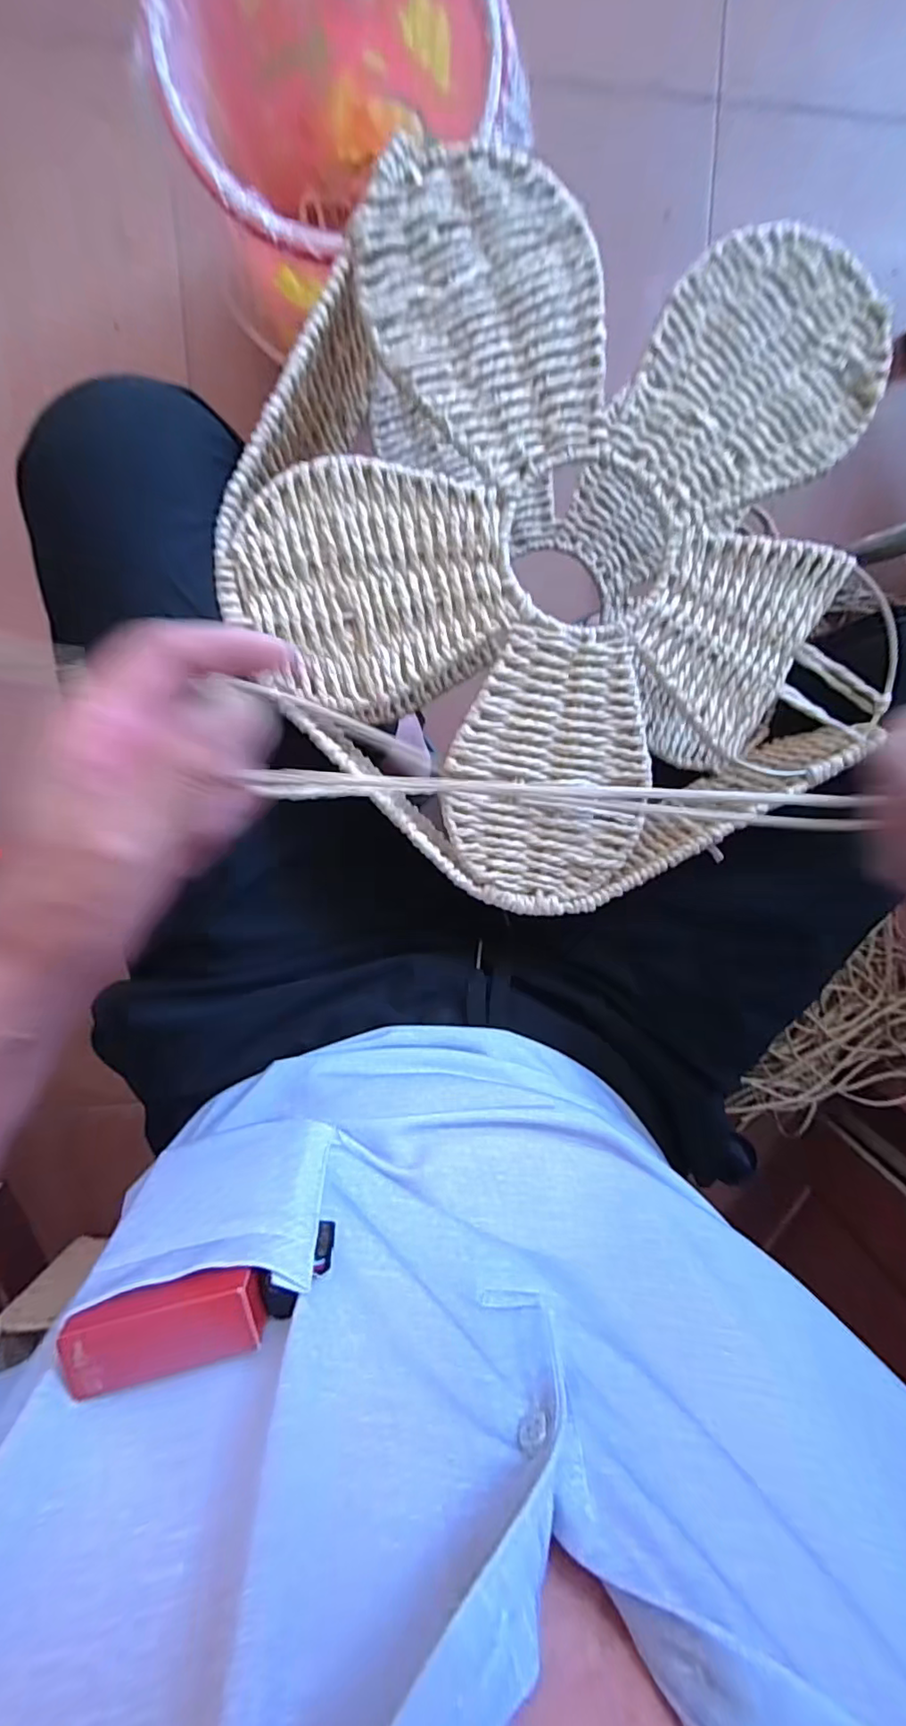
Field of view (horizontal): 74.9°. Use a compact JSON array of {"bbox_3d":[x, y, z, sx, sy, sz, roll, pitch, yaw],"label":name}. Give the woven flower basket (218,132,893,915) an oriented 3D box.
[{"bbox_3d":[0.066,-0.161,0.339,0.342,0.100,0.324,0,98,-4],"label":"woven flower basket"}]

